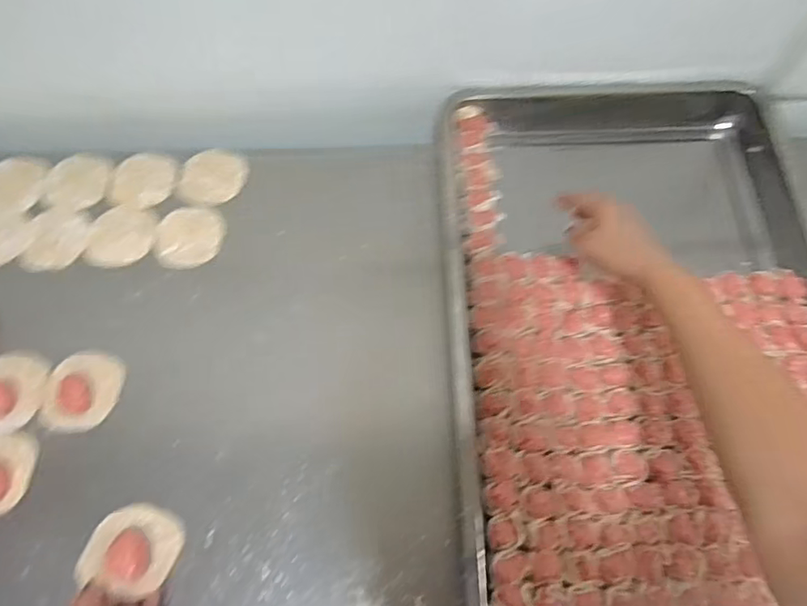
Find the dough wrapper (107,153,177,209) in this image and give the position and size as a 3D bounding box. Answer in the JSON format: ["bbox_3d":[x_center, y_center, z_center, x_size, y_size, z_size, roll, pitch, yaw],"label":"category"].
[{"bbox_3d":[-0.315,-0.149,0.685,0.072,0.010,0.072,0,66,0],"label":"dough wrapper"}]

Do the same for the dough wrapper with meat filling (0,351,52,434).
[{"bbox_3d":[-0.414,0.093,0.592,0.071,0.014,0.088,17,67,7],"label":"dough wrapper with meat filling"}]

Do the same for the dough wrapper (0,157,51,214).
[{"bbox_3d":[-0.482,-0.147,0.699,0.072,0.015,0.072,0,66,0],"label":"dough wrapper"}]

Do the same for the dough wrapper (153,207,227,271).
[{"bbox_3d":[-0.252,-0.078,0.666,0.079,0.004,0.082,0,66,0],"label":"dough wrapper"}]

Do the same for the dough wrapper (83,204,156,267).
[{"bbox_3d":[-0.333,-0.079,0.666,0.078,0.009,0.085,0,66,0],"label":"dough wrapper"}]

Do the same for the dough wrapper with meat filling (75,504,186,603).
[{"bbox_3d":[-0.241,0.219,0.508,0.074,0.012,0.074,29,46,-7],"label":"dough wrapper with meat filling"}]

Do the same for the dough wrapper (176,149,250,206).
[{"bbox_3d":[-0.238,-0.158,0.702,0.084,0.004,0.083,0,66,0],"label":"dough wrapper"}]

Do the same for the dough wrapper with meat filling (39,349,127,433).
[{"bbox_3d":[-0.337,0.090,0.591,0.074,0.011,0.086,7,66,2],"label":"dough wrapper with meat filling"}]

